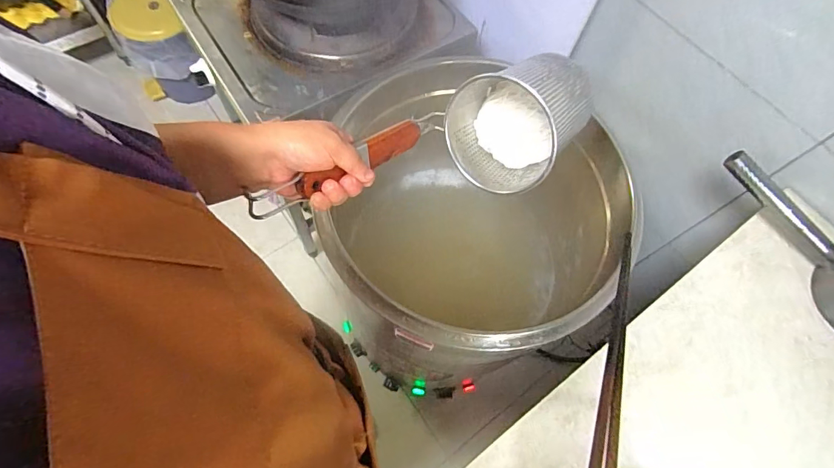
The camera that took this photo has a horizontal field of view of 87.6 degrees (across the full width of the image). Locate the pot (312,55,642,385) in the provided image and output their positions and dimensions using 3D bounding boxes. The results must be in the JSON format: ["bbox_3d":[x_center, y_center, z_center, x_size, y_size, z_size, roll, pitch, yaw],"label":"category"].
[{"bbox_3d":[0.082,0.004,0.835,0.509,0.423,0.494,1,66,-3],"label":"pot"}]

